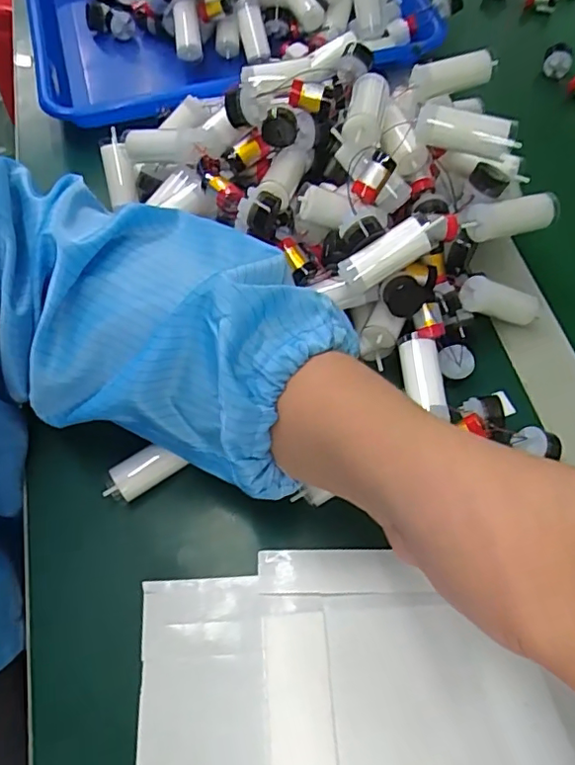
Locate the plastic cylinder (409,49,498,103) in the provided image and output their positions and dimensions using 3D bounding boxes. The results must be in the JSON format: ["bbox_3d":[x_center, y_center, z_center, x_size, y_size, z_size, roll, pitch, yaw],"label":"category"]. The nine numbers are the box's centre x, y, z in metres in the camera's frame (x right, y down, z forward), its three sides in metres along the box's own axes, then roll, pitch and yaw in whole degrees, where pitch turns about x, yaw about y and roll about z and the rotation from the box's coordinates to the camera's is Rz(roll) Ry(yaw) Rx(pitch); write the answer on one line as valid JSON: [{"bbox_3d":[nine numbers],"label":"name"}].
[{"bbox_3d":[0.109,-0.203,0.368,0.054,0.021,0.016,-13,63,-6],"label":"plastic cylinder"}]

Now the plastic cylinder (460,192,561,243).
[{"bbox_3d":[0.131,-0.097,0.328,0.058,0.017,0.019,-14,63,-6],"label":"plastic cylinder"}]

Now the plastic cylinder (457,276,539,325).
[{"bbox_3d":[0.131,-0.049,0.339,0.054,0.020,0.017,13,60,-22],"label":"plastic cylinder"}]

